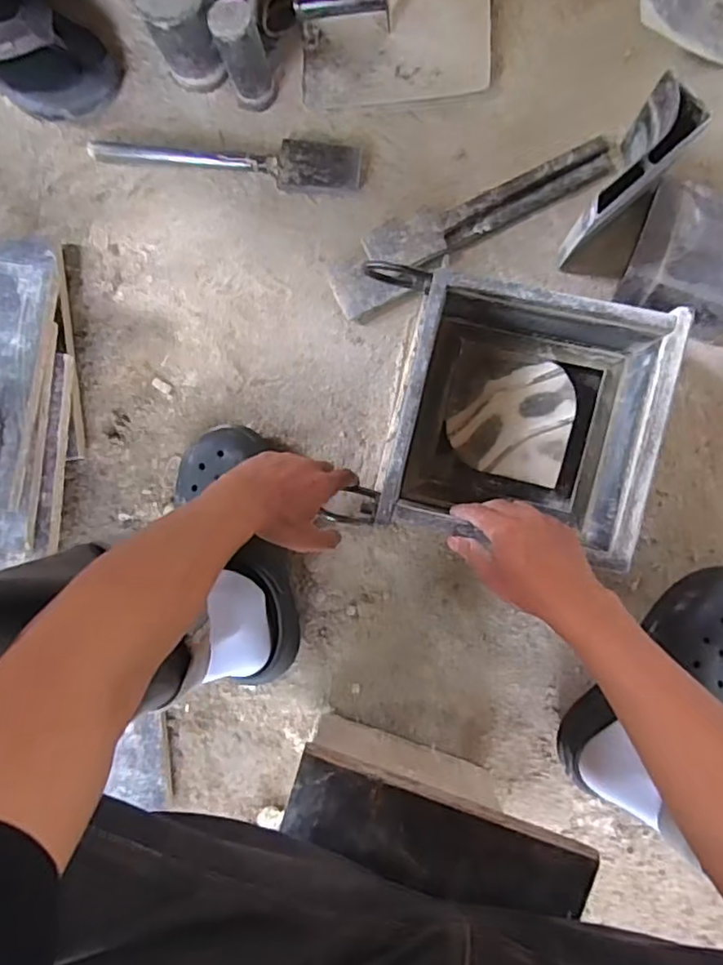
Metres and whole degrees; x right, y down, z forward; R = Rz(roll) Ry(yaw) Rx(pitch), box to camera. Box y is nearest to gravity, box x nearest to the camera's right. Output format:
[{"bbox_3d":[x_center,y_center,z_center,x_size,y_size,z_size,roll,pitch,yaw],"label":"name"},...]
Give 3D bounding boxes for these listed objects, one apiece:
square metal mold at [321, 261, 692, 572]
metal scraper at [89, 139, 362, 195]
[{"bbox_3d":[0.140,-0.070,0.588,0.258,0.118,0.240,11,92,5],"label":"square metal mold"},{"bbox_3d":[-0.154,-0.362,0.679,0.307,0.014,0.056,6,91,5],"label":"metal scraper"}]

